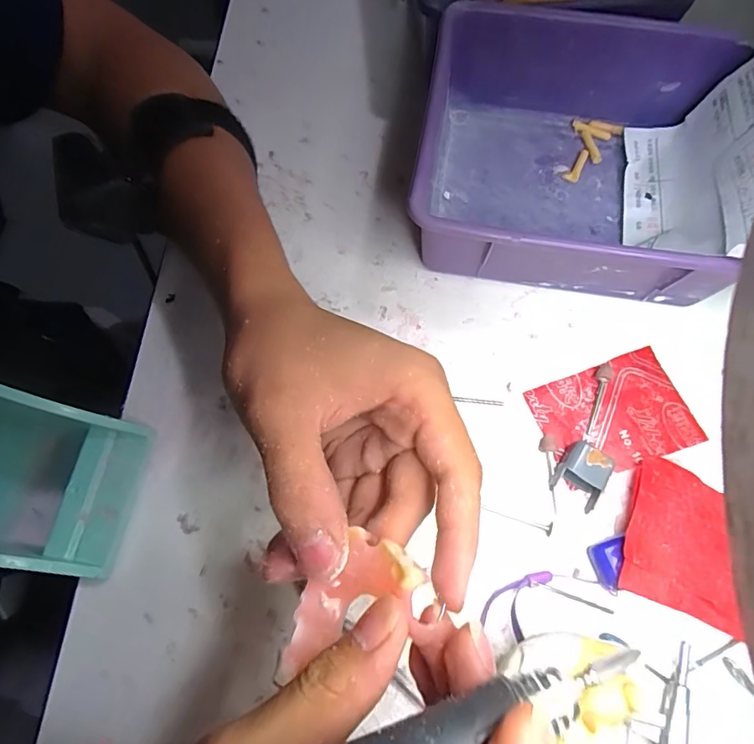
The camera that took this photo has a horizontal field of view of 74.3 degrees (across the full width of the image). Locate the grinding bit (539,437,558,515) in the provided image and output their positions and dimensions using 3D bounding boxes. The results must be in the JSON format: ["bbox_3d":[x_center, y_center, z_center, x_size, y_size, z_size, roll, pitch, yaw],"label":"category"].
[{"bbox_3d":[0.094,0.054,0.265,0.008,0.007,0.039,-5,69,0],"label":"grinding bit"}]

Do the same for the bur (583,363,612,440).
[{"bbox_3d":[0.123,0.017,0.279,0.008,0.007,0.045,21,72,9],"label":"bur"}]

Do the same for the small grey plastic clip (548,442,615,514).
[{"bbox_3d":[0.106,0.054,0.259,0.023,0.017,0.027,30,72,11],"label":"small grey plastic clip"}]

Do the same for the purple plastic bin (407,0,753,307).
[{"bbox_3d":[0.114,-0.124,0.297,0.172,0.067,0.164,11,70,5],"label":"purple plastic bin"}]

